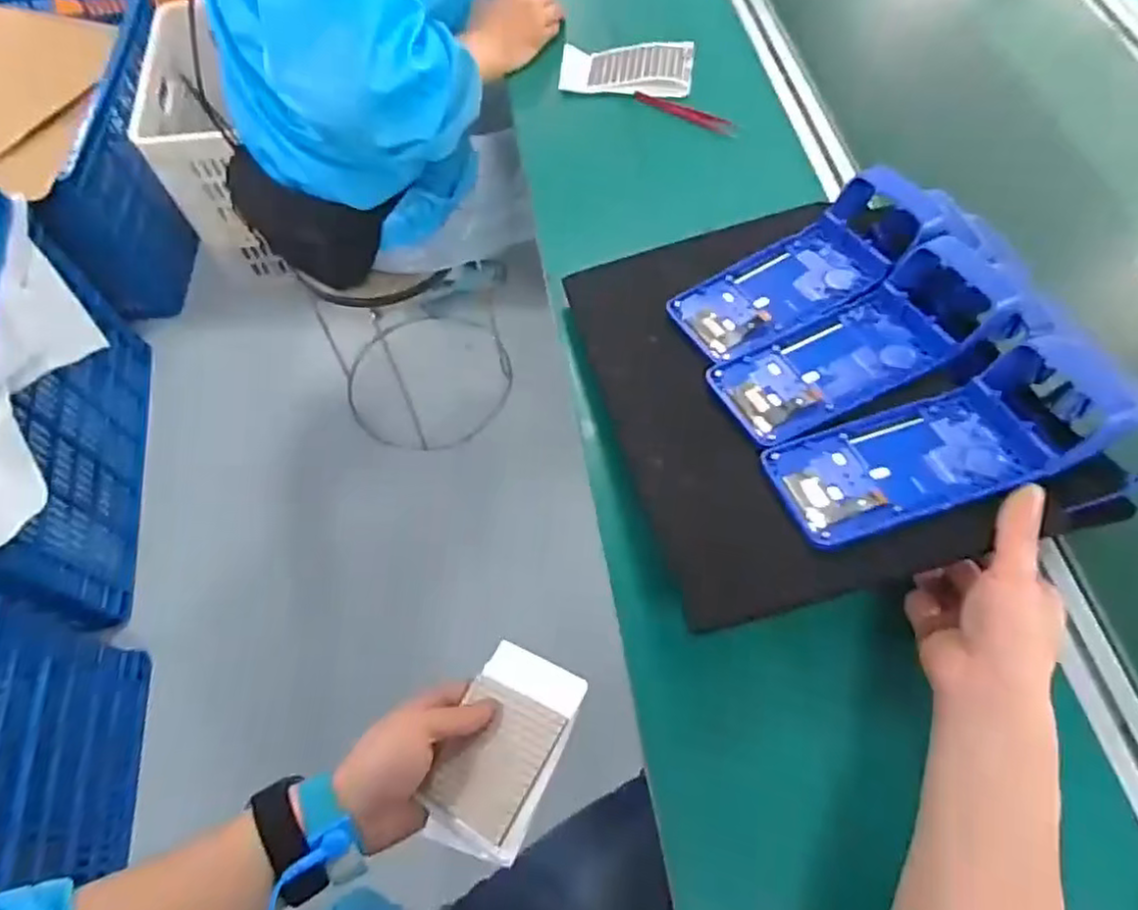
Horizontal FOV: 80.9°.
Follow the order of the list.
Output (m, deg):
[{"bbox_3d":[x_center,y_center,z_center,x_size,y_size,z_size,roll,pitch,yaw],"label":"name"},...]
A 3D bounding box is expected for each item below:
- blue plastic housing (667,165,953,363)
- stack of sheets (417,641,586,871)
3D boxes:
[{"bbox_3d":[0.193,-0.156,0.537,0.217,0.062,0.088,-28,66,-14],"label":"blue plastic housing"},{"bbox_3d":[-0.044,0.197,0.454,0.076,0.013,0.130,7,52,29],"label":"stack of sheets"}]

